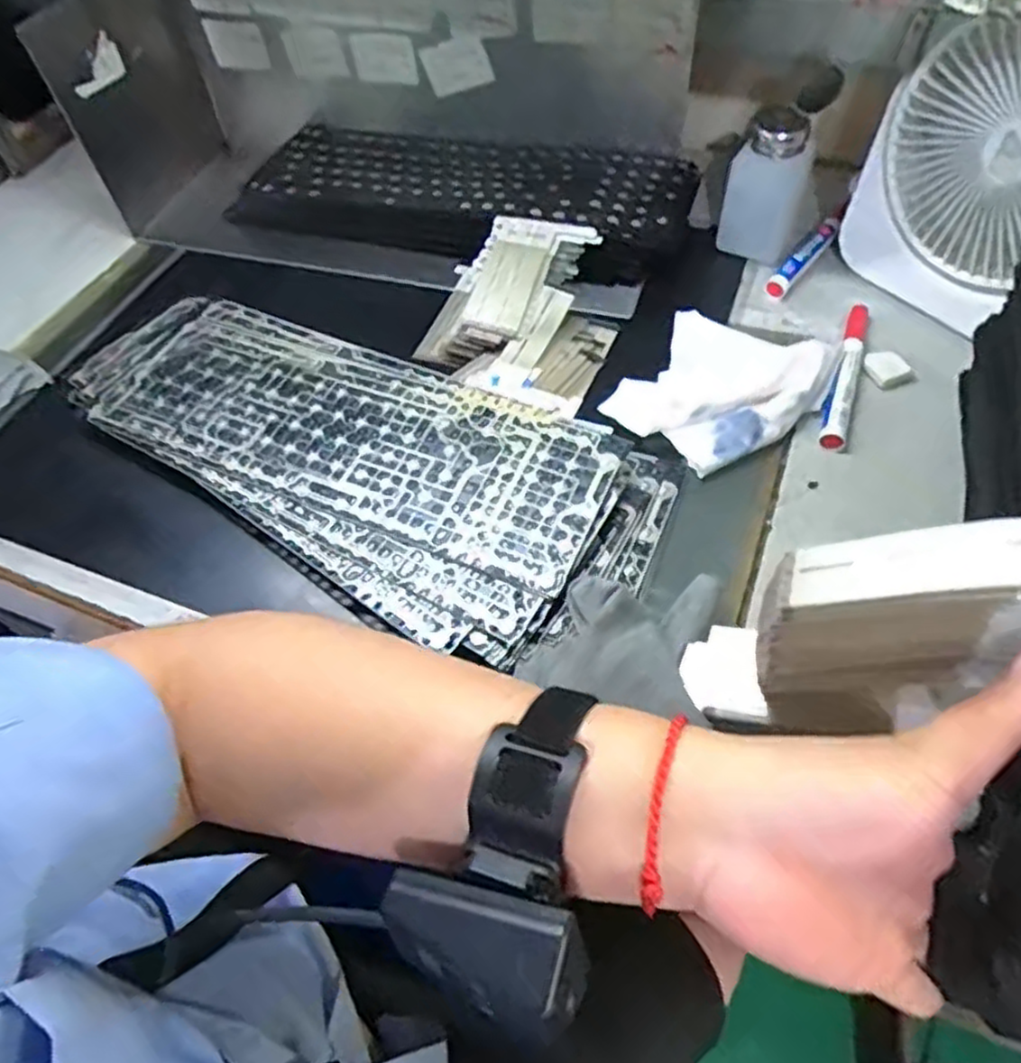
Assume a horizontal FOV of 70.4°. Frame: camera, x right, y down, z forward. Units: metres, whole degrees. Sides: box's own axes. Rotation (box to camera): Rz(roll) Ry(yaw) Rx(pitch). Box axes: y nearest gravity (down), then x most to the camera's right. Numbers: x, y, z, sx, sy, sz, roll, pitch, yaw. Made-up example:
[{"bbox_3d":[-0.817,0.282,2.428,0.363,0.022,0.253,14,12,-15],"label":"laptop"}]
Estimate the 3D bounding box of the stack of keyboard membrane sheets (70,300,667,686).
[{"bbox_3d":[-0.115,-0.056,0.483,0.414,0.030,0.168,27,62,18],"label":"stack of keyboard membrane sheets"}]

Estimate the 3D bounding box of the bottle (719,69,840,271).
[{"bbox_3d":[0.207,-0.285,0.563,0.063,0.120,0.070,21,59,18],"label":"bottle"}]

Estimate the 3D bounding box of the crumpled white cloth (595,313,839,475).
[{"bbox_3d":[0.142,-0.100,0.497,0.117,0.026,0.119,33,63,24],"label":"crumpled white cloth"}]

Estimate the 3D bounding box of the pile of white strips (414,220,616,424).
[{"bbox_3d":[0.004,-0.162,0.545,0.143,0.049,0.172,19,58,16],"label":"pile of white strips"}]

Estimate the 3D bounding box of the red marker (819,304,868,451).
[{"bbox_3d":[0.238,-0.115,0.506,0.015,0.019,0.140,18,58,16],"label":"red marker"}]

